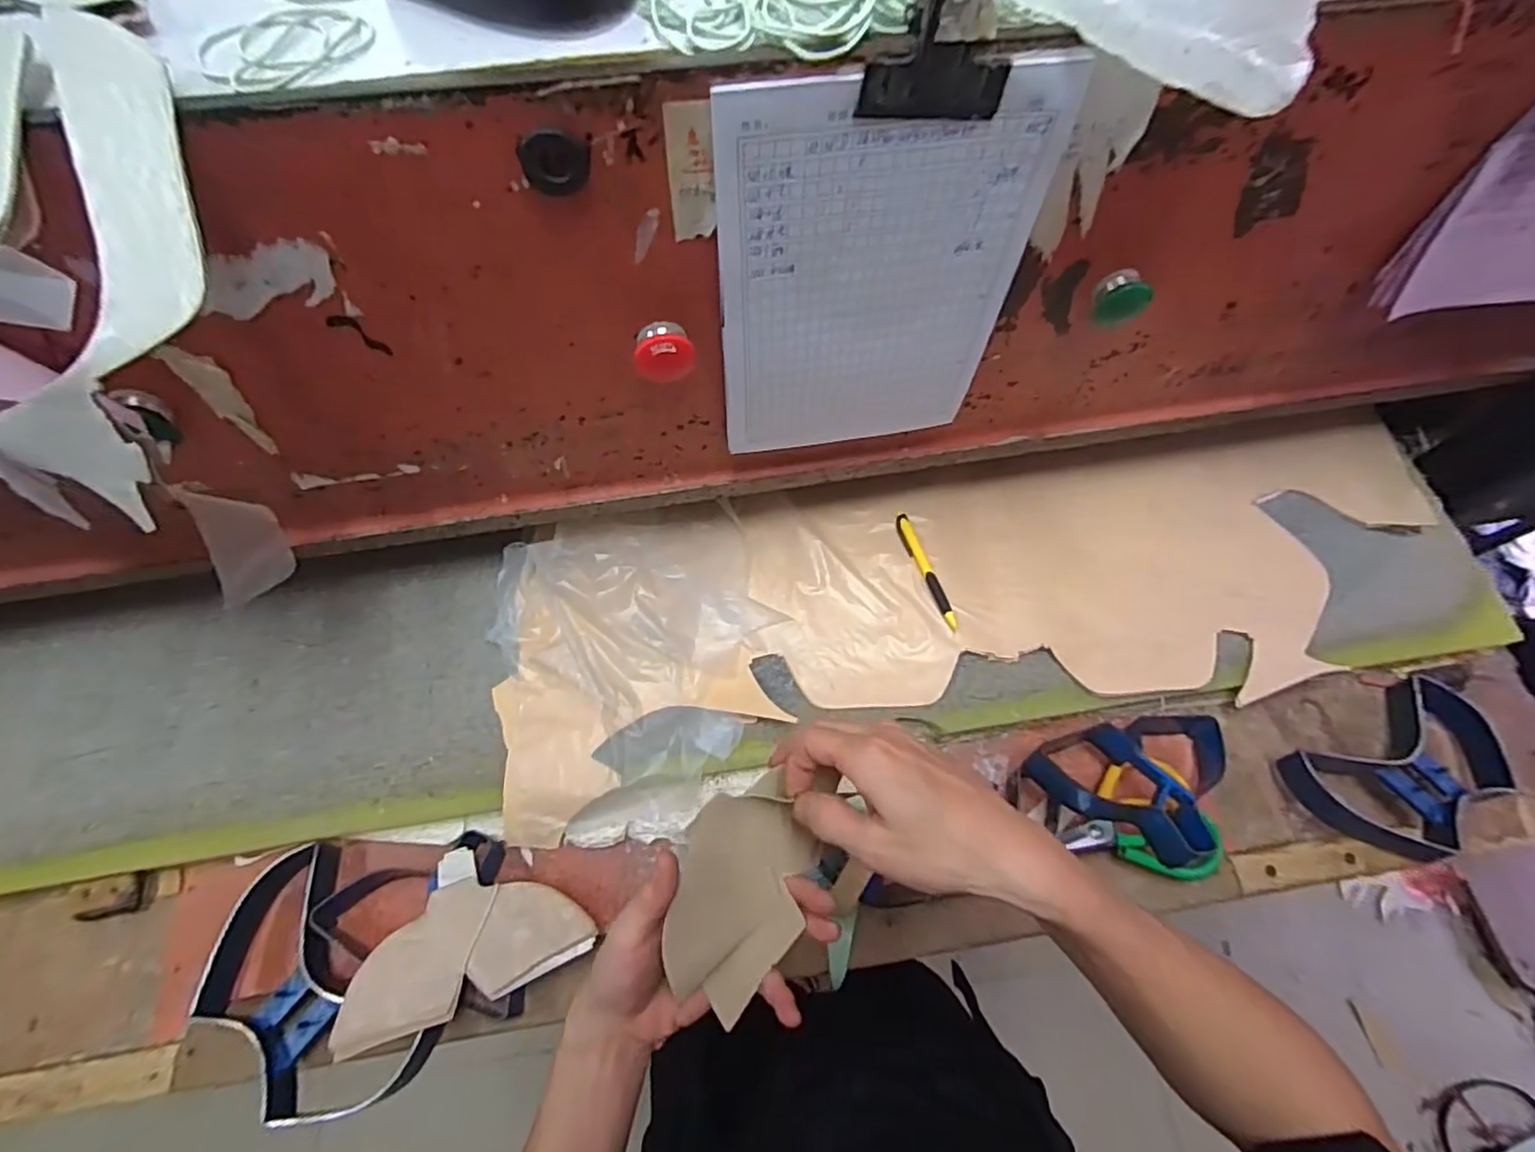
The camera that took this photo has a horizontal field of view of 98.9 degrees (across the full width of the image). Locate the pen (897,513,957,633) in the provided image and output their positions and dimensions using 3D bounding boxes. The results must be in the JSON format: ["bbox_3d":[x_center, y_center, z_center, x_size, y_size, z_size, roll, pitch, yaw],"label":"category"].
[{"bbox_3d":[0.155,-0.006,0.639,0.015,0.011,0.132,-19,69,-9],"label":"pen"}]

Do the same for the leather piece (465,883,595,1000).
[{"bbox_3d":[-0.175,0.277,0.496,0.083,0.014,0.072,10,66,3],"label":"leather piece"}]

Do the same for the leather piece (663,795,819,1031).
[{"bbox_3d":[-0.021,0.198,0.398,0.086,0.011,0.125,28,83,-20],"label":"leather piece"}]

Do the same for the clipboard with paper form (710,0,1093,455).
[{"bbox_3d":[0.065,-0.185,0.413,0.188,0.296,0.020,-9,66,-5],"label":"clipboard with paper form"}]

